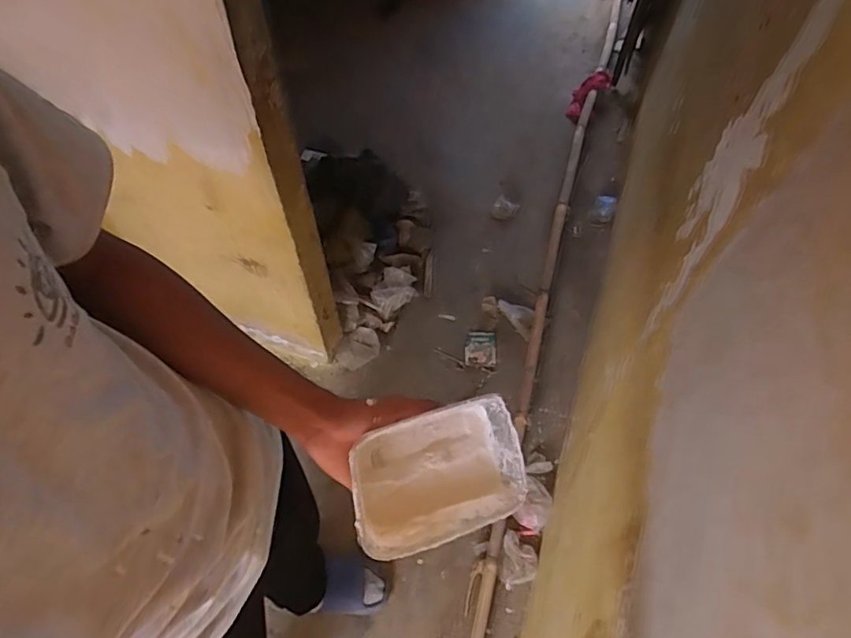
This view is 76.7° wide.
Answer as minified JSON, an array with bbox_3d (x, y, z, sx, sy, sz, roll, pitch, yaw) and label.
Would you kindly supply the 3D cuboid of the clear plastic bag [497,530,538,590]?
[{"bbox_3d":[0.225,0.594,1.313,0.089,0.023,0.122,13,59,12],"label":"clear plastic bag"}]

